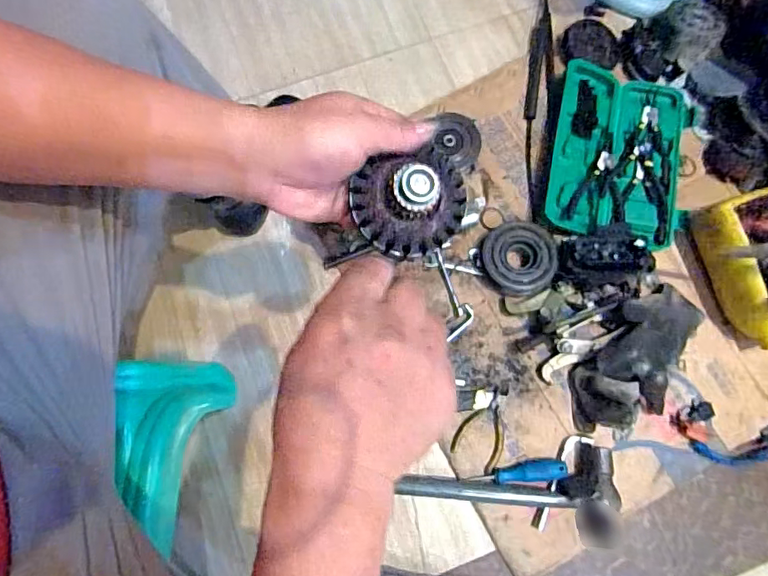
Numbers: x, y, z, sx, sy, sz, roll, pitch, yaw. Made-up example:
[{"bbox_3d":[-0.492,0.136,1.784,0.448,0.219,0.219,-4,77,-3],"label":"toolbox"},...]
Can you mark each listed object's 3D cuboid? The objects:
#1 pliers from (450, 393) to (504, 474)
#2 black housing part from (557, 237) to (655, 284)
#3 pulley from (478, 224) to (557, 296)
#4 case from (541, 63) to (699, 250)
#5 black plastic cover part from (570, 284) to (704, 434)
[{"bbox_3d":[0.147,0.202,0.740,0.066,0.009,0.104,31,77,7],"label":"pliers"},{"bbox_3d":[0.323,-0.038,0.756,0.131,0.064,0.059,-2,77,-1],"label":"black housing part"},{"bbox_3d":[0.202,-0.044,0.782,0.111,0.046,0.106,30,77,7],"label":"pulley"},{"bbox_3d":[0.385,-0.217,0.845,0.224,0.031,0.306,14,75,3],"label":"case"},{"bbox_3d":[0.368,0.103,0.742,0.125,0.055,0.245,35,77,8],"label":"black plastic cover part"}]

